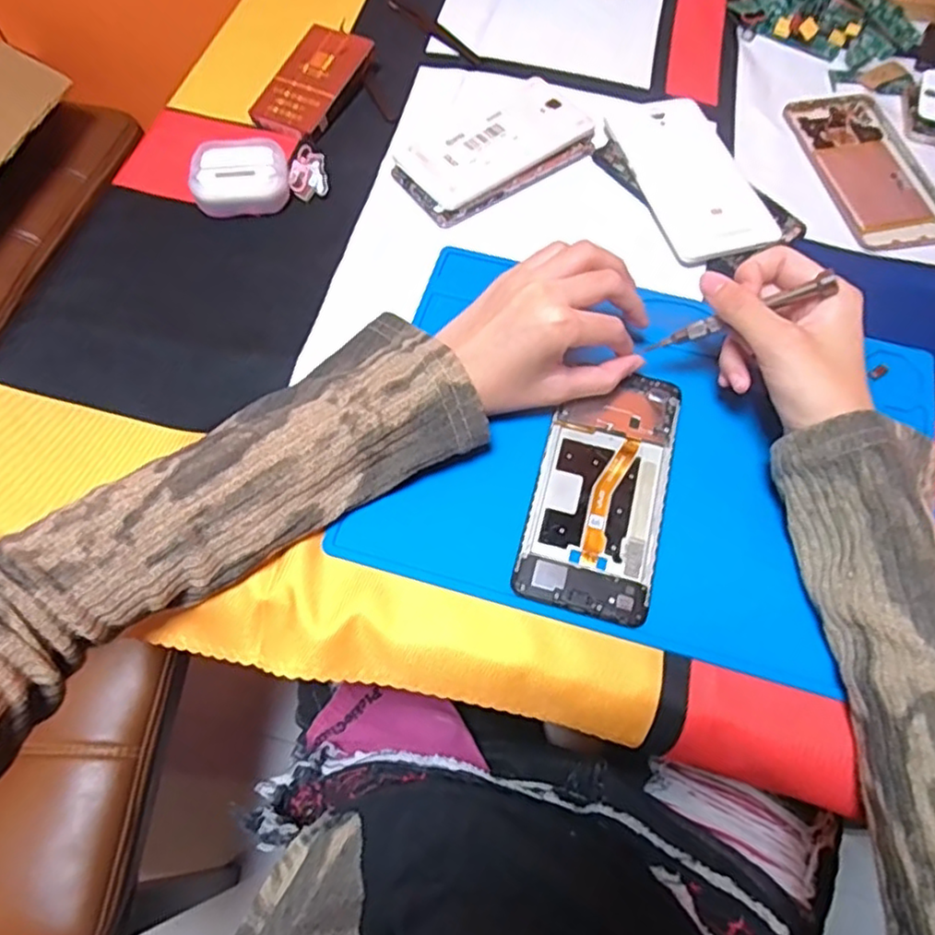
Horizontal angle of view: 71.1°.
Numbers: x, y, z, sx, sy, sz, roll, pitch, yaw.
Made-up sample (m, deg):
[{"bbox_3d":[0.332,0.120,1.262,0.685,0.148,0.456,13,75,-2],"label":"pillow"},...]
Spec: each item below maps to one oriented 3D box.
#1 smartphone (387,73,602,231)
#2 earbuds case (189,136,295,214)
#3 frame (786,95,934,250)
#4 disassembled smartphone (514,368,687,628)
[{"bbox_3d":[0.021,-0.238,0.487,0.149,0.014,0.081,-33,69,-15],"label":"smartphone"},{"bbox_3d":[-0.161,-0.208,0.464,0.065,0.028,0.047,-13,65,-6],"label":"earbuds case"},{"bbox_3d":[0.297,-0.225,0.487,0.074,0.004,0.155,-9,65,-4],"label":"frame"},{"bbox_3d":[0.078,0.010,0.366,0.073,0.005,0.148,19,65,9],"label":"disassembled smartphone"}]

